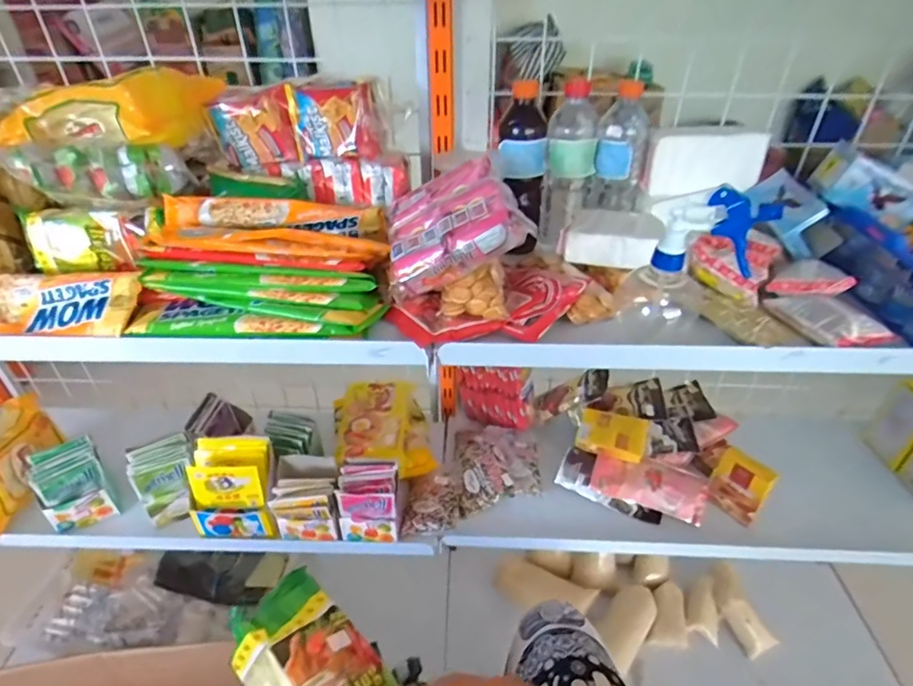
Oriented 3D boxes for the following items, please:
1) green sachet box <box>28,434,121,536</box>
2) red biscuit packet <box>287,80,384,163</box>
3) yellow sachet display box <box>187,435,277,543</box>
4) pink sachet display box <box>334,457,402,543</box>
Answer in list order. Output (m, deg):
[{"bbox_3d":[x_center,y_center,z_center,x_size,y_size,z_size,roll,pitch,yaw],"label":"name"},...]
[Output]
[{"bbox_3d":[-0.569,0.210,0.776,0.083,0.108,0.074,-22,41,-27],"label":"green sachet box"},{"bbox_3d":[-0.152,-0.271,0.641,0.113,0.085,0.043,0,31,17],"label":"red biscuit packet"},{"bbox_3d":[-0.320,0.211,0.756,0.110,0.120,0.087,-3,36,-3],"label":"yellow sachet display box"},{"bbox_3d":[-0.125,0.225,0.748,0.086,0.088,0.077,-4,36,-6],"label":"pink sachet display box"}]

